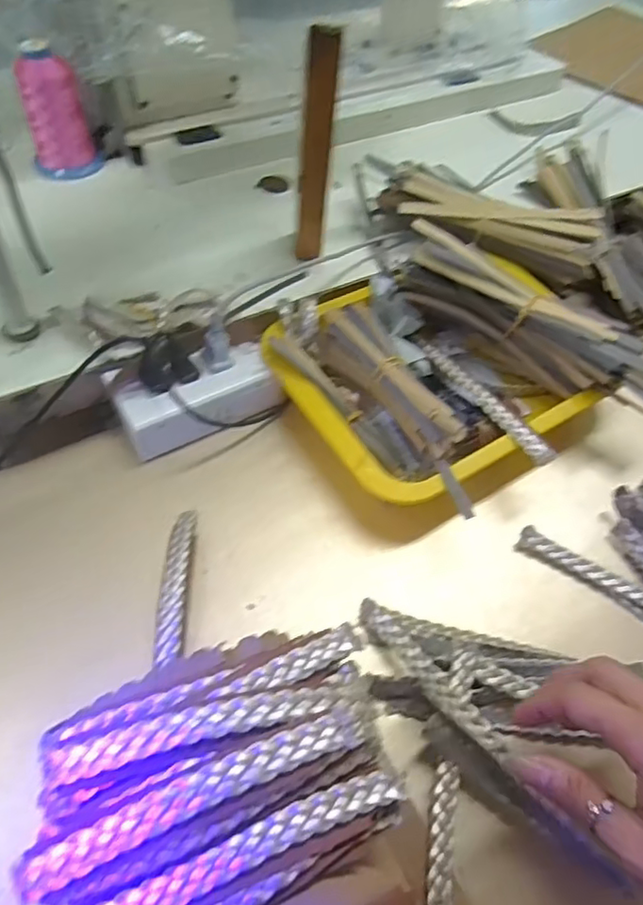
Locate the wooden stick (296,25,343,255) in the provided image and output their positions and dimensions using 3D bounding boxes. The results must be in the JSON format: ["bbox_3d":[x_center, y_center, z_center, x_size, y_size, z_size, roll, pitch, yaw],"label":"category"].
[{"bbox_3d":[-0.004,-0.226,0.474,0.025,0.182,0.011,7,55,1],"label":"wooden stick"}]

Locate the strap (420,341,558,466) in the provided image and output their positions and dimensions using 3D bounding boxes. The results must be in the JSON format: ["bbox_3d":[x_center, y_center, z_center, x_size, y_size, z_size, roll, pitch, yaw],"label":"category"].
[{"bbox_3d":[0.126,-0.042,0.475,0.018,0.008,0.149,-29,51,-8],"label":"strap"}]

